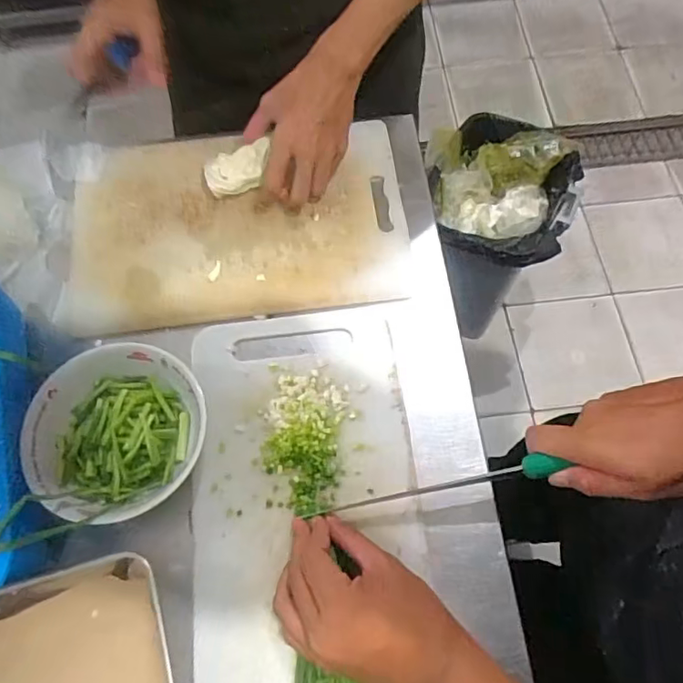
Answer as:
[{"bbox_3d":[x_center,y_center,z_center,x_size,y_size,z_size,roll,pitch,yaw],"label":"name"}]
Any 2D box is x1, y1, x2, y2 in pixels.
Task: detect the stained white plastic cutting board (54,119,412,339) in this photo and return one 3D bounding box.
[{"bbox_3d":[-0.112,-0.132,0.582,0.355,0.016,0.228,-6,68,-3],"label":"stained white plastic cutting board"}]

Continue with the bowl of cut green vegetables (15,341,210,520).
[{"bbox_3d":[-0.194,0.079,0.478,0.137,0.047,0.144,0,68,-1],"label":"bowl of cut green vegetables"}]

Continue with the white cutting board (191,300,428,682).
[{"bbox_3d":[-0.034,0.120,0.486,0.192,0.012,0.320,-6,68,-3],"label":"white cutting board"}]

